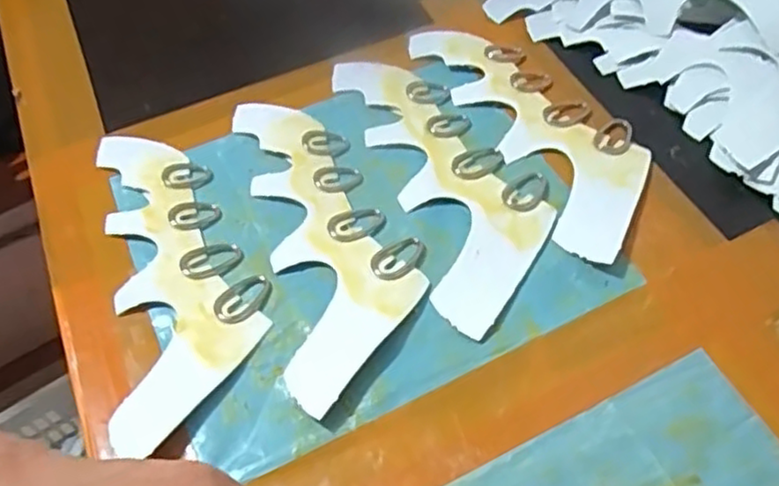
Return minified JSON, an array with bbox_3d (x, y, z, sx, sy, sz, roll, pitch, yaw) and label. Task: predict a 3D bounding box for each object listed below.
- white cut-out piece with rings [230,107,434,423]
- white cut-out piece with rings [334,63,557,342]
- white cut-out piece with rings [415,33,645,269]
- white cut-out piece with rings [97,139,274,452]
[{"bbox_3d":[-0.040,-0.012,0.394,0.083,0.009,0.213,-19,54,-9],"label":"white cut-out piece with rings"},{"bbox_3d":[0.029,-0.046,0.419,0.087,0.004,0.217,-24,55,-12],"label":"white cut-out piece with rings"},{"bbox_3d":[0.089,-0.079,0.435,0.085,0.007,0.214,-28,56,-14],"label":"white cut-out piece with rings"},{"bbox_3d":[-0.119,0.009,0.388,0.080,0.009,0.207,-16,54,-6],"label":"white cut-out piece with rings"}]

